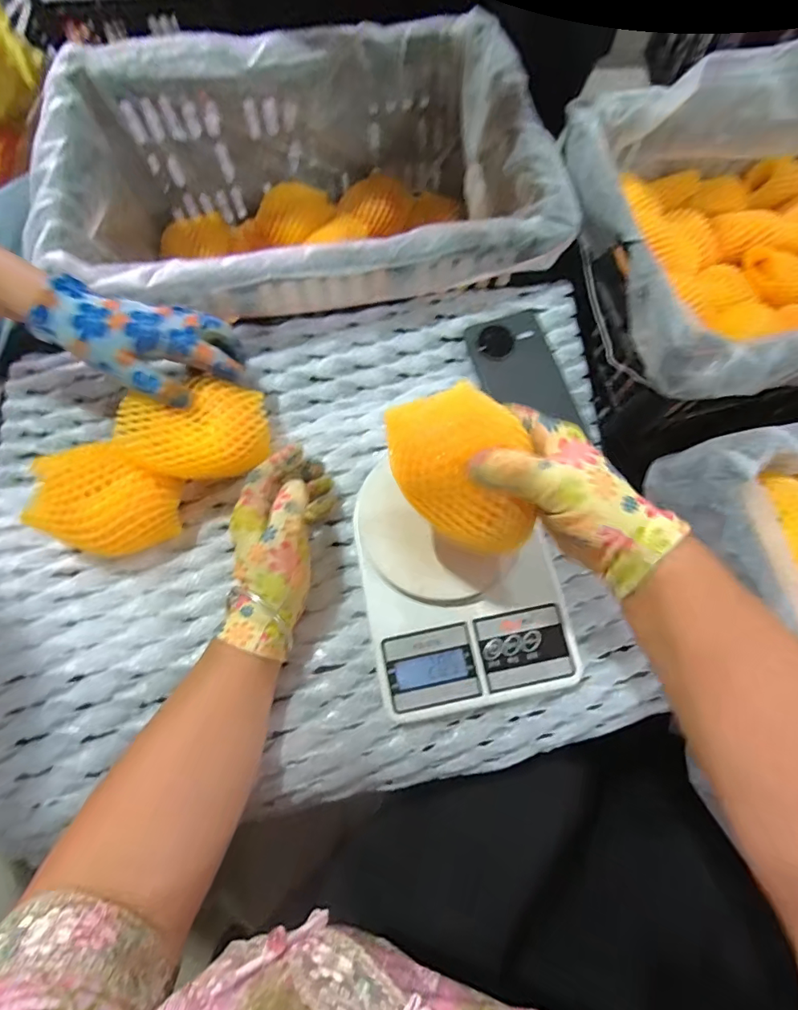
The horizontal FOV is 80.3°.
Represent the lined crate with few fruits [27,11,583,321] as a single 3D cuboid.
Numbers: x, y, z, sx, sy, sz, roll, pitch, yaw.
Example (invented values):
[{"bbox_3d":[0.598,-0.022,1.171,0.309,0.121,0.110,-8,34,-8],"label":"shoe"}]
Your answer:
[{"bbox_3d":[-0.106,-0.337,0.570,0.505,0.210,0.349,-11,72,-4],"label":"lined crate with few fruits"}]

